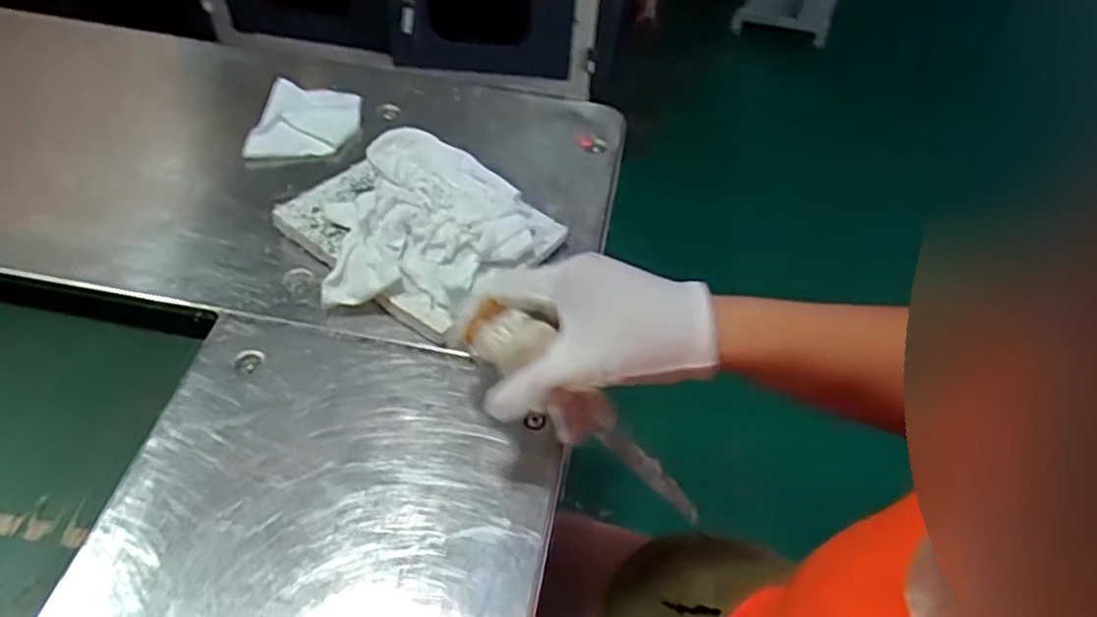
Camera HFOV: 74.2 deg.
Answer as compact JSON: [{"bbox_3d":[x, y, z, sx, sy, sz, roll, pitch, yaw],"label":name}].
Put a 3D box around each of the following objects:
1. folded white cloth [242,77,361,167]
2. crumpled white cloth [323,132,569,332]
[{"bbox_3d":[-0.196,-0.151,0.593,0.080,0.015,0.088,2,51,-2],"label":"folded white cloth"},{"bbox_3d":[-0.091,-0.052,0.502,0.157,0.040,0.147,30,55,19],"label":"crumpled white cloth"}]

